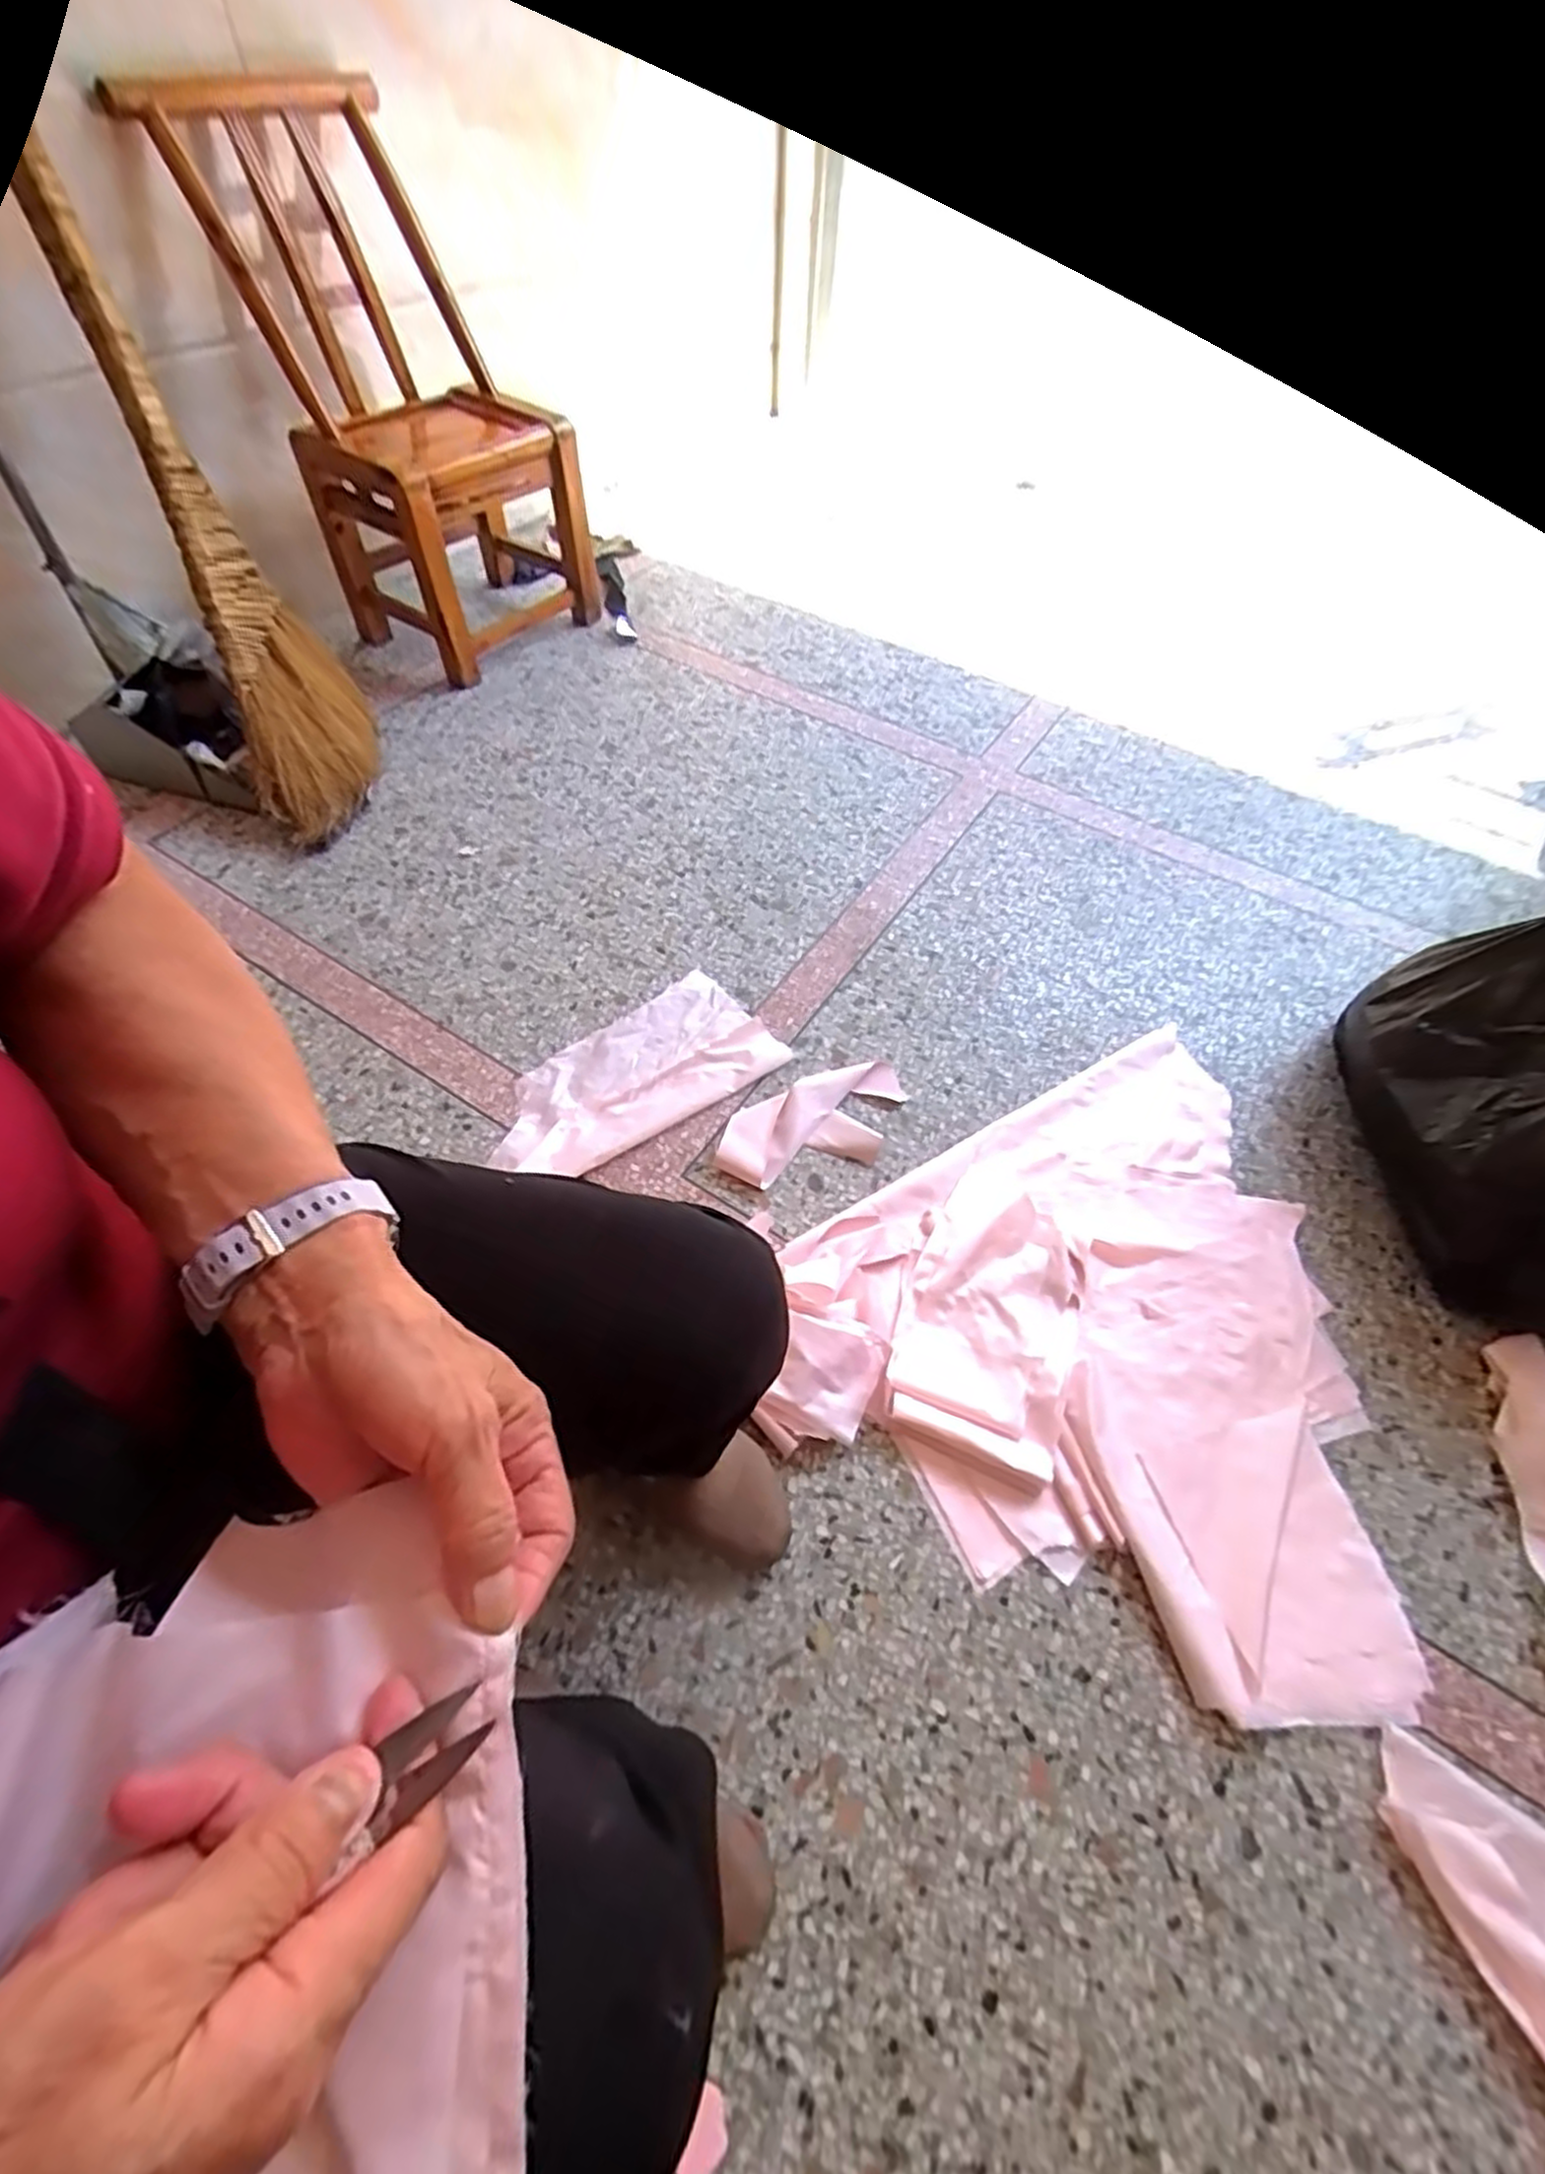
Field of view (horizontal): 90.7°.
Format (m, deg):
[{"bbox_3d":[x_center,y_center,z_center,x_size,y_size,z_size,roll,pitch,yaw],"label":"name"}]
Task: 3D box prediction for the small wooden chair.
[{"bbox_3d":[-0.604,-1.114,1.285,0.412,0.676,0.370,30,60,17],"label":"small wooden chair"}]

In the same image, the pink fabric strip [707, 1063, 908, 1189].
[{"bbox_3d":[0.049,0.041,0.930,0.240,0.008,0.130,-11,57,-10],"label":"pink fabric strip"}]

